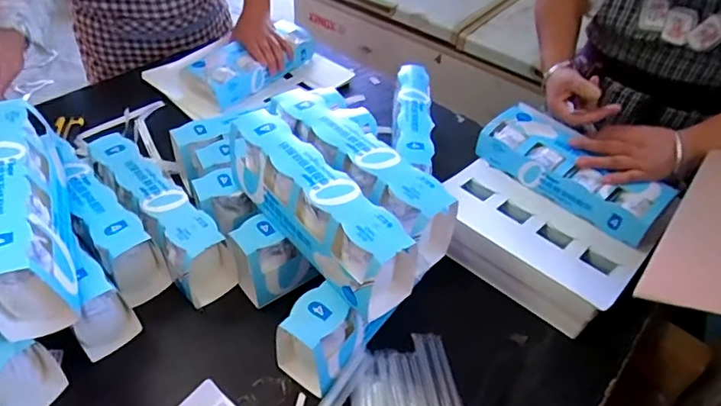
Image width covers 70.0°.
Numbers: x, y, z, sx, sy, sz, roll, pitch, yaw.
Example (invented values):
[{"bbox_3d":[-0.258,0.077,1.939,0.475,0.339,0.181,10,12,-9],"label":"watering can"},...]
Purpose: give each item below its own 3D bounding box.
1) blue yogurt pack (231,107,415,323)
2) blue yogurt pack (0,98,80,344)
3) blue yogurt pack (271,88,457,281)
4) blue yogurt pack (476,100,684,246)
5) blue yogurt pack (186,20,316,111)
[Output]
[{"bbox_3d":[-0.050,0.001,0.584,0.072,0.094,0.271,-29,54,-30],"label":"blue yogurt pack"},{"bbox_3d":[-0.360,0.003,0.552,0.070,0.098,0.269,-15,48,-20],"label":"blue yogurt pack"},{"bbox_3d":[-0.004,-0.038,0.620,0.070,0.083,0.281,-31,55,-31],"label":"blue yogurt pack"},{"bbox_3d":[0.321,-0.057,0.779,0.123,0.067,0.271,-33,56,-33],"label":"blue yogurt pack"},{"bbox_3d":[-0.207,-0.274,1.011,0.107,0.068,0.266,33,50,25],"label":"blue yogurt pack"}]

